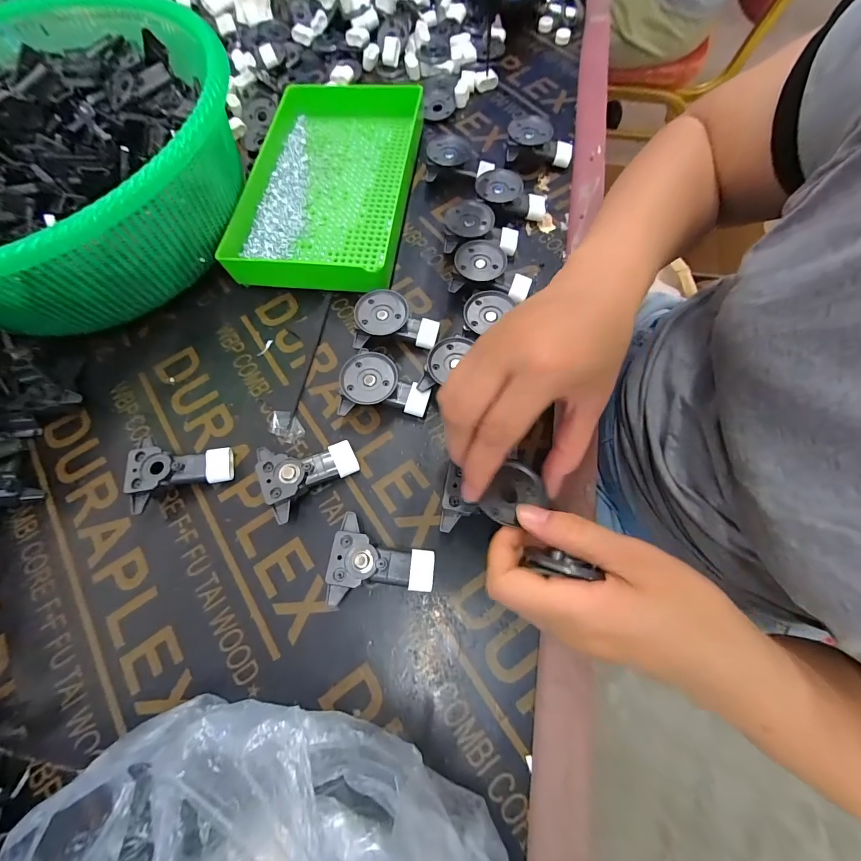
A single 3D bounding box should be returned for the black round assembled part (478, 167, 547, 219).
[{"bbox_3d":[0.075,-0.218,0.361,0.065,0.029,0.037,7,69,2],"label":"black round assembled part"}]

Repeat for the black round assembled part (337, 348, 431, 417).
[{"bbox_3d":[-0.035,-0.034,0.301,0.066,0.028,0.050,-2,69,-1],"label":"black round assembled part"}]

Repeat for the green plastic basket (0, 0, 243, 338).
[{"bbox_3d":[-0.335,-0.224,0.331,0.348,0.119,0.312,20,70,7],"label":"green plastic basket"}]

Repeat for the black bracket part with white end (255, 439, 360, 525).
[{"bbox_3d":[-0.087,0.030,0.279,0.064,0.023,0.049,-24,71,-9],"label":"black bracket part with white end"}]

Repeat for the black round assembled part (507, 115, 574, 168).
[{"bbox_3d":[0.108,-0.290,0.391,0.066,0.030,0.044,-7,69,-3],"label":"black round assembled part"}]

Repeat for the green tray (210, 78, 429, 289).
[{"bbox_3d":[-0.099,-0.244,0.374,0.150,0.031,0.245,7,69,2],"label":"green tray"}]

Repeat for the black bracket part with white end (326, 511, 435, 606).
[{"bbox_3d":[-0.031,0.087,0.254,0.065,0.026,0.052,7,69,2],"label":"black bracket part with white end"}]

